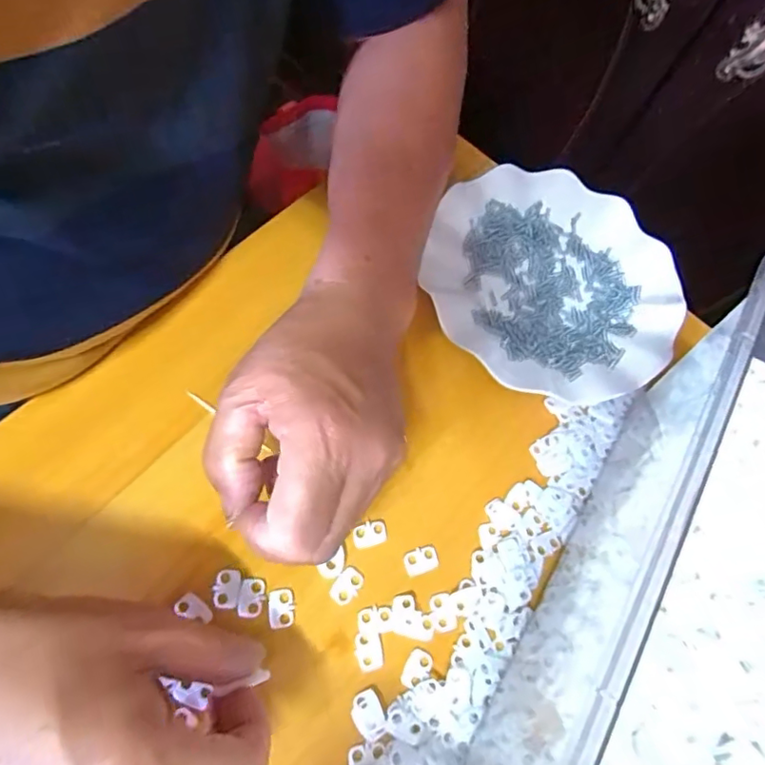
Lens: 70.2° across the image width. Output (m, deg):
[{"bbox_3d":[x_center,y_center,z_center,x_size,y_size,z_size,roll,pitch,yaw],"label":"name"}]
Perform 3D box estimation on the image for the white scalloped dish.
[{"bbox_3d":[0.122,-0.070,0.383,0.169,0.029,0.175,4,67,-10],"label":"white scalloped dish"}]

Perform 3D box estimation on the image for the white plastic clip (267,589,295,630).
[{"bbox_3d":[-0.053,0.118,0.285,0.013,0.004,0.019,-5,69,-13],"label":"white plastic clip"}]

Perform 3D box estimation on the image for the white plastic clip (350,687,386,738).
[{"bbox_3d":[-0.008,0.164,0.270,0.015,0.004,0.019,-16,72,-17],"label":"white plastic clip"}]

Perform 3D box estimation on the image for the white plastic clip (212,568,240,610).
[{"bbox_3d":[-0.081,0.107,0.282,0.013,0.004,0.019,7,67,-8],"label":"white plastic clip"}]

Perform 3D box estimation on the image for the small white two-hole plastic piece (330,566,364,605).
[{"bbox_3d":[-0.019,0.110,0.294,0.013,0.004,0.019,35,66,4],"label":"small white two-hole plastic piece"}]

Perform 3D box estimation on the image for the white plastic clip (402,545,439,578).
[{"bbox_3d":[0.022,0.100,0.306,0.019,0.004,0.014,-15,71,-17],"label":"white plastic clip"}]

